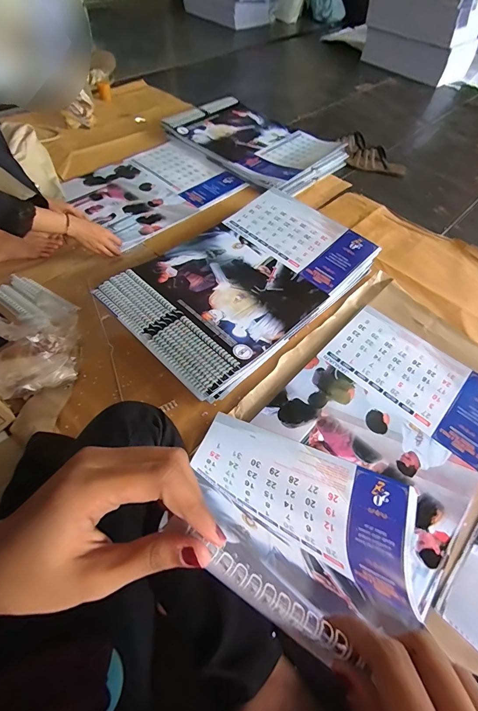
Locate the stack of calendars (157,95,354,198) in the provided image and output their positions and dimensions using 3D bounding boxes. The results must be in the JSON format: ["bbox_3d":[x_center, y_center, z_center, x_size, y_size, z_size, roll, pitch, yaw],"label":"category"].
[{"bbox_3d":[0.053,-0.791,1.277,0.602,0.047,0.403,38,62,20],"label":"stack of calendars"}]

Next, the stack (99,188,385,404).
[{"bbox_3d":[0.020,-0.194,0.858,0.378,0.066,0.618,41,63,21],"label":"stack"}]

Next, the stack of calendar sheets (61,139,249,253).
[{"bbox_3d":[-0.267,-0.537,1.106,0.376,0.027,0.479,38,62,20],"label":"stack of calendar sheets"}]

